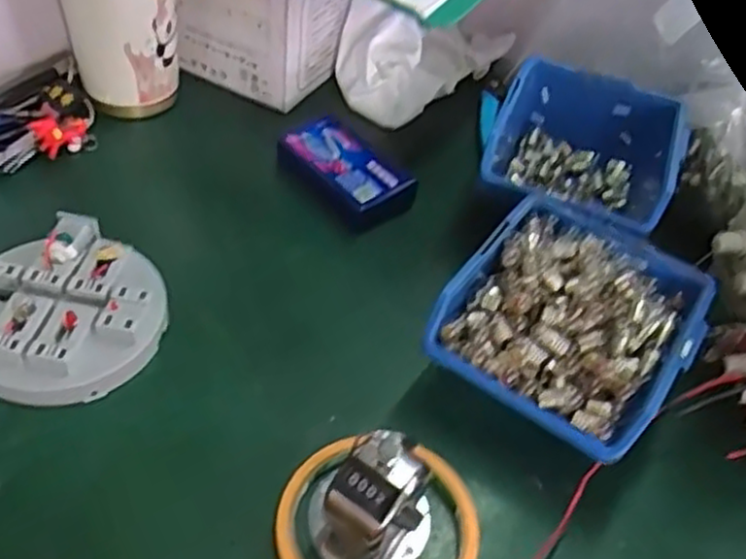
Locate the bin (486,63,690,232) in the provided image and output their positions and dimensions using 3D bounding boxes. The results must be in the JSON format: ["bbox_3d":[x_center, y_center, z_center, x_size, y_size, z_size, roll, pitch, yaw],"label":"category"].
[{"bbox_3d":[0.134,-0.076,0.476,0.113,0.052,0.133,18,49,9],"label":"bin"}]

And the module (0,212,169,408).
[{"bbox_3d":[-0.162,0.016,0.382,0.099,0.030,0.095,3,48,-4],"label":"module"}]

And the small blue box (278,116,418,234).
[{"bbox_3d":[-0.020,-0.071,0.490,0.087,0.027,0.050,38,55,25],"label":"small blue box"}]

